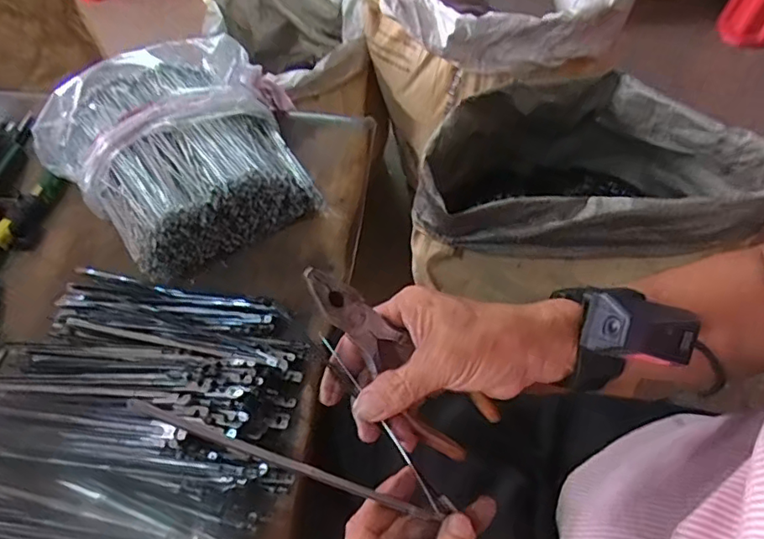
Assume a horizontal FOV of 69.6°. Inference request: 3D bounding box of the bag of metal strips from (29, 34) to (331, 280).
[{"bbox_3d":[-0.187,-0.106,0.515,0.234,0.094,0.202,-25,63,-11],"label":"bag of metal strips"}]

